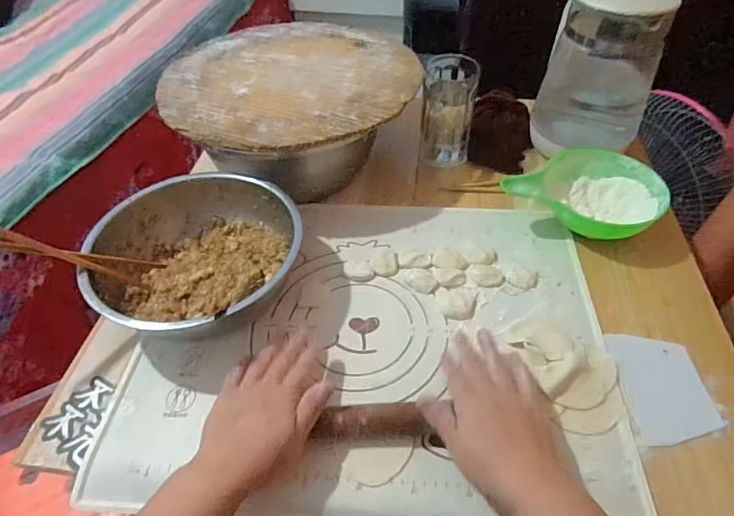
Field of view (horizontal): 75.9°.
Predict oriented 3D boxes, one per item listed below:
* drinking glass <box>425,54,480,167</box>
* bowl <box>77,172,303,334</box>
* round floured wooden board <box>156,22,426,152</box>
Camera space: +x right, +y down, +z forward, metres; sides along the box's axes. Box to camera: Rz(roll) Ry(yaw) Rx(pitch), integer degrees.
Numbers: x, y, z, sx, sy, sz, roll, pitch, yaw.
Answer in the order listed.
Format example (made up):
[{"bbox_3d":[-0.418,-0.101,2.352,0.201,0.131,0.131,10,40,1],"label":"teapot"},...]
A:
[{"bbox_3d":[0.117,-0.208,0.679,0.072,0.142,0.060,4,49,4],"label":"drinking glass"},{"bbox_3d":[-0.190,-0.006,0.544,0.223,0.080,0.214,0,49,1],"label":"bowl"},{"bbox_3d":[-0.106,-0.256,0.658,0.347,0.018,0.340,0,49,1],"label":"round floured wooden board"}]

